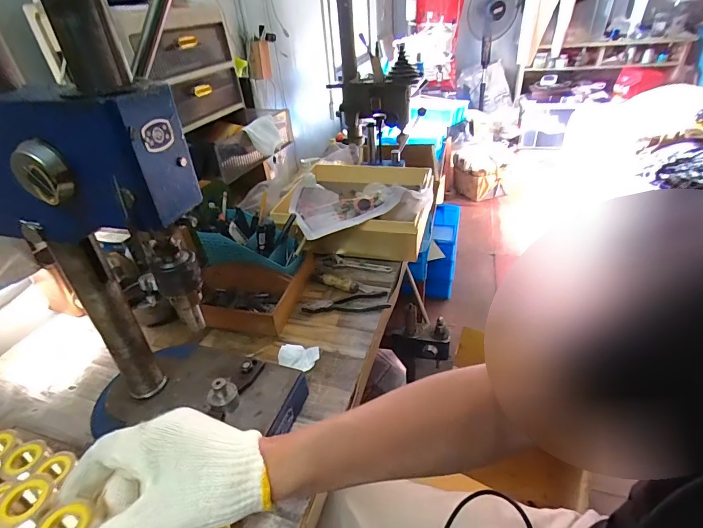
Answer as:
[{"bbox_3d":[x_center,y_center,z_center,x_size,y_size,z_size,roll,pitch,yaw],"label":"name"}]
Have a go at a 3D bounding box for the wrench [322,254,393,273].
[{"bbox_3d":[0.010,-0.001,0.798,0.146,0.006,0.032,8,37,19],"label":"wrench"}]

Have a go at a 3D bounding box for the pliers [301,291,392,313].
[{"bbox_3d":[-0.011,0.071,0.702,0.153,0.012,0.045,-6,35,-1],"label":"pliers"}]

